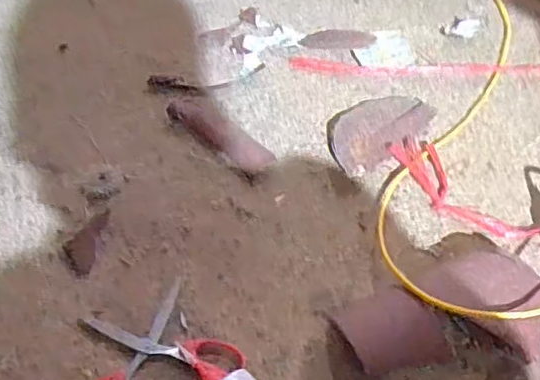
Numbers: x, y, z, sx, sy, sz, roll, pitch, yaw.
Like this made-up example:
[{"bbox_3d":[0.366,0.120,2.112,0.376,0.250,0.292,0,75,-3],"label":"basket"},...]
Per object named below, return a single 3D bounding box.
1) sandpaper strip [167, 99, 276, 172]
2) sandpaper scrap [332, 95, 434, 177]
[{"bbox_3d":[-0.066,-0.071,0.791,0.163,0.006,0.043,38,63,24],"label":"sandpaper strip"},{"bbox_3d":[0.132,-0.075,0.784,0.140,0.020,0.084,-29,59,-19],"label":"sandpaper scrap"}]

